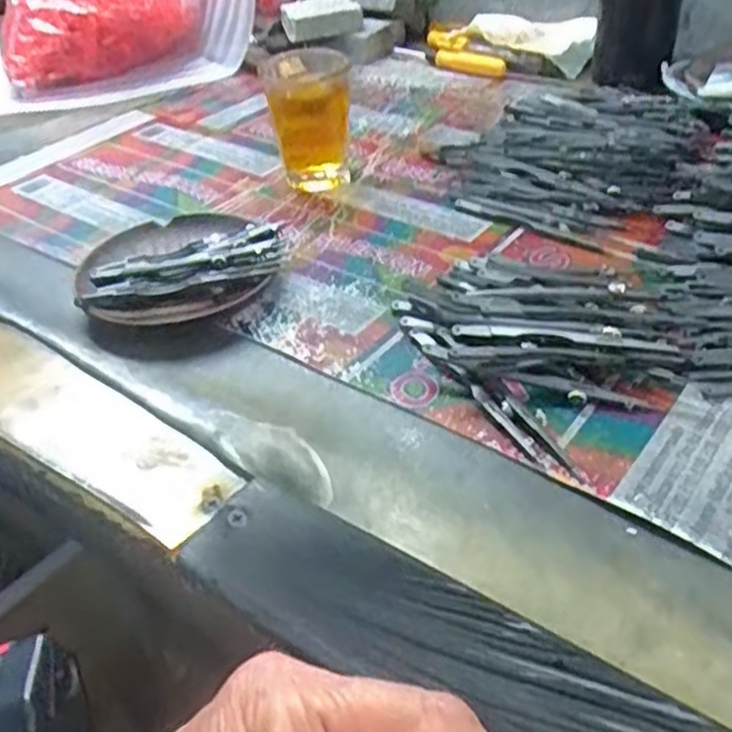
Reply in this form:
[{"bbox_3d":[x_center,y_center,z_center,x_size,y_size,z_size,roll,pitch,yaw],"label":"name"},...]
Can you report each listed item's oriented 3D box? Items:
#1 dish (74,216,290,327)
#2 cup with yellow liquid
[{"bbox_3d":[-0.107,-0.060,0.432,0.112,0.022,0.094,-16,41,-12],"label":"dish"},{"bbox_3d":[-0.039,-0.172,0.520,0.055,0.081,0.052,-3,40,3],"label":"cup with yellow liquid"}]

